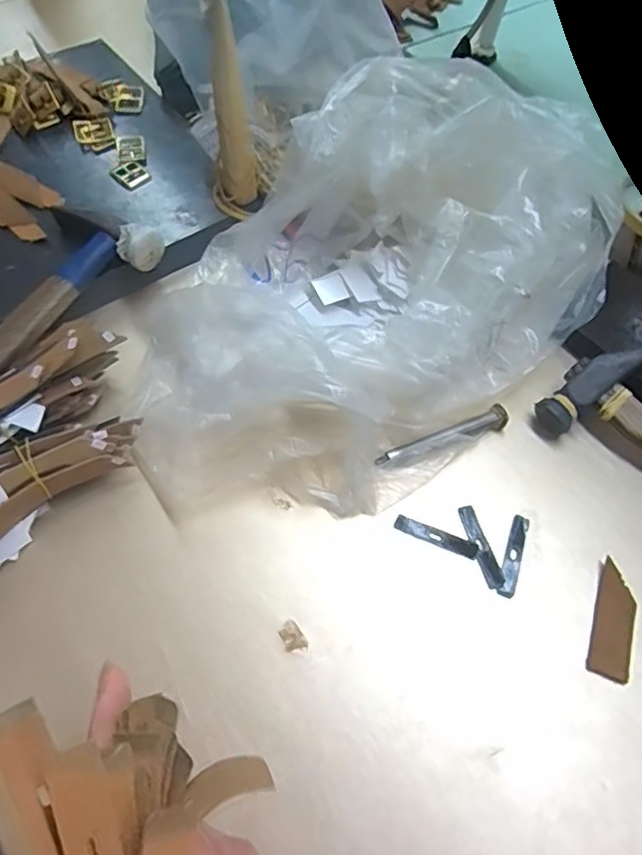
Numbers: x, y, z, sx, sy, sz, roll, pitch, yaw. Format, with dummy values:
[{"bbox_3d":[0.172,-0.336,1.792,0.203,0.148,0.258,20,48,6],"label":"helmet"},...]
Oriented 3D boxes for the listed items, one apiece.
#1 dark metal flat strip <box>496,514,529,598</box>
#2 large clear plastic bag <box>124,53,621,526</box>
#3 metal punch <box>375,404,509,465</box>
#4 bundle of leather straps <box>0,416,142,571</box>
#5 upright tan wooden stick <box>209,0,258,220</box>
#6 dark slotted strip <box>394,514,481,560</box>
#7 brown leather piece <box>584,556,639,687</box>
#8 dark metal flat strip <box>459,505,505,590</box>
[{"bbox_3d":[0.120,0.078,0.362,0.010,0.004,0.053,20,63,8],"label":"dark metal flat strip"},{"bbox_3d":[0.037,-0.107,0.393,0.382,0.101,0.236,-31,65,-18],"label":"large clear plastic bag"},{"bbox_3d":[0.082,0.008,0.397,0.097,0.011,0.014,-21,62,-13],"label":"metal punch"},{"bbox_3d":[-0.180,0.036,0.352,0.145,0.051,0.047,-39,68,-21],"label":"bundle of leather straps"},{"bbox_3d":[-0.068,-0.225,0.427,0.033,0.141,0.035,-5,60,-4],"label":"upright tan wooden stick"},{"bbox_3d":[0.073,0.069,0.369,0.053,0.004,0.010,20,73,12],"label":"dark slotted strip"},{"bbox_3d":[0.173,0.114,0.345,0.023,0.005,0.066,20,61,10],"label":"brown leather piece"},{"bbox_3d":[0.099,0.073,0.364,0.011,0.004,0.053,-14,64,-9],"label":"dark metal flat strip"}]

